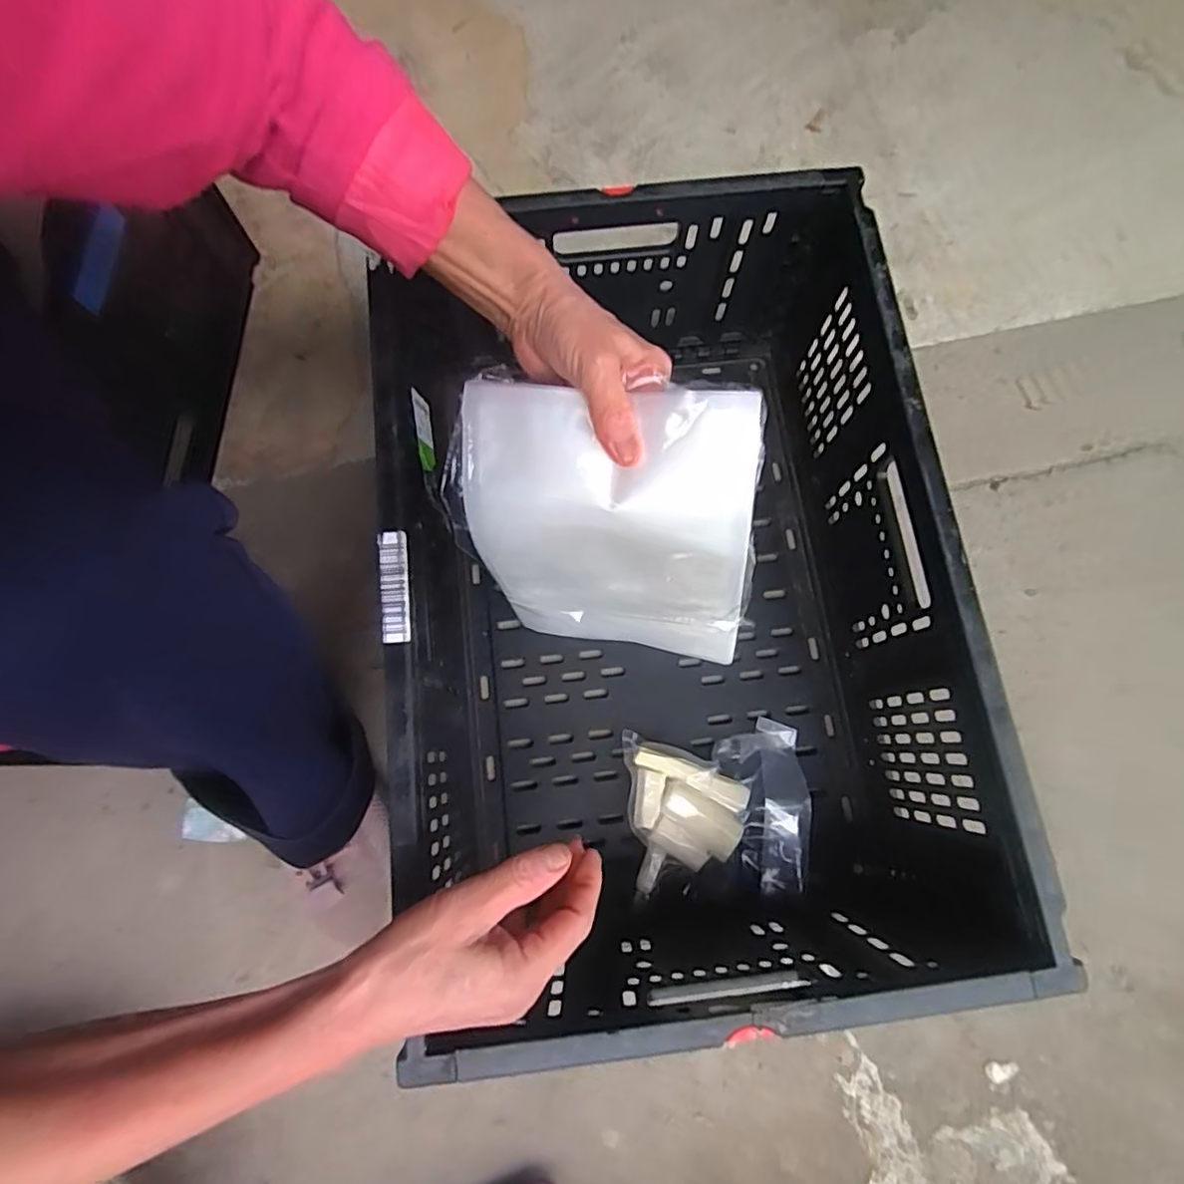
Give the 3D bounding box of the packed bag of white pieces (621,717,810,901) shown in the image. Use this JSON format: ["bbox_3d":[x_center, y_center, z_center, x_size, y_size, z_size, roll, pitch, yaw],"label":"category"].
[{"bbox_3d":[0.117,0.192,0.574,0.164,0.041,0.134,-5,76,-3],"label":"packed bag of white pieces"}]

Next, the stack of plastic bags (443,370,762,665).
[{"bbox_3d":[0.007,-0.029,0.412,0.186,0.217,0.039,8,52,11],"label":"stack of plastic bags"}]

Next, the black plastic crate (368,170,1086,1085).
[{"bbox_3d":[0.075,0.000,0.540,0.416,0.257,0.586,-6,75,-2],"label":"black plastic crate"}]

